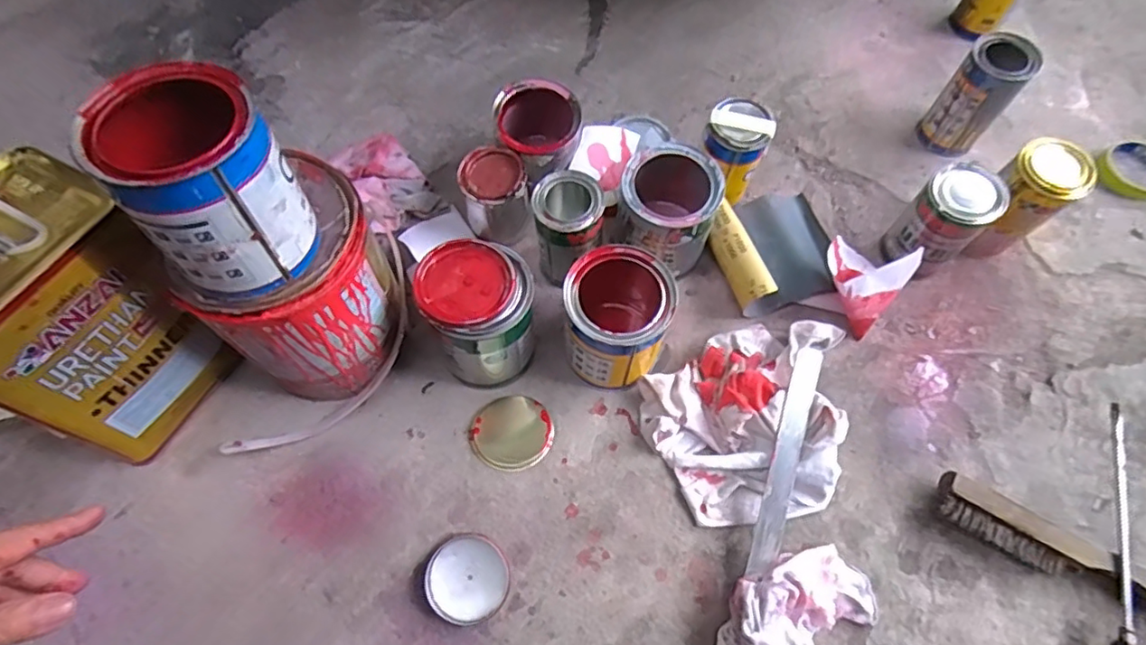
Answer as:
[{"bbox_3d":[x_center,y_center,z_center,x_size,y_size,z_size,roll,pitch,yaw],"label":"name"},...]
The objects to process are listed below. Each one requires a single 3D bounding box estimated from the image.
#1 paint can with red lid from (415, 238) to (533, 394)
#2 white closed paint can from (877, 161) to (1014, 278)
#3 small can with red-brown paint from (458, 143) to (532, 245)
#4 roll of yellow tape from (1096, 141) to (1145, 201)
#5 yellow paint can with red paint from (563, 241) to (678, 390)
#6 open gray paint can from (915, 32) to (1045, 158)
[{"bbox_3d":[-0.089,-0.008,0.609,0.104,0.127,0.110,0,66,0],"label":"paint can with red lid"},{"bbox_3d":[0.401,-0.106,0.656,0.068,0.141,0.073,0,66,0],"label":"white closed paint can"},{"bbox_3d":[-0.088,-0.150,0.685,0.072,0.092,0.068,0,66,0],"label":"small can with red-brown paint"},{"bbox_3d":[0.721,-0.195,0.757,0.097,0.015,0.080,-38,71,-12],"label":"roll of yellow tape"},{"bbox_3d":[0.046,-0.004,0.614,0.104,0.120,0.118,23,69,10],"label":"yellow paint can with red paint"},{"bbox_3d":[0.493,-0.277,0.728,0.071,0.138,0.070,0,66,0],"label":"open gray paint can"}]

